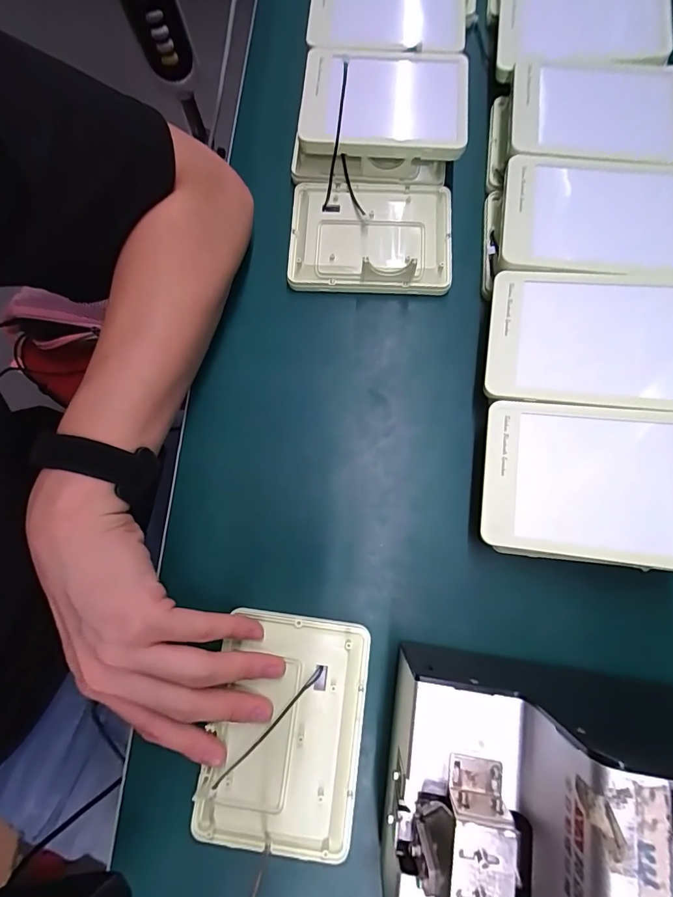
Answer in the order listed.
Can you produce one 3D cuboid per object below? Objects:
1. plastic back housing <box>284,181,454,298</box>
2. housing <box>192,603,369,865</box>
[{"bbox_3d":[0.029,-0.179,0.347,0.133,0.029,0.100,3,77,0],"label":"plastic back housing"},{"bbox_3d":[-0.031,0.181,0.269,0.095,0.014,0.135,8,77,1],"label":"housing"}]

